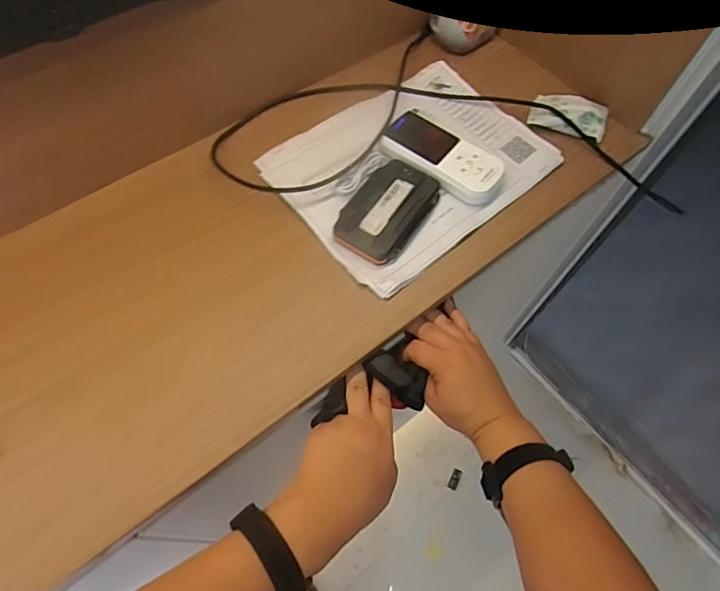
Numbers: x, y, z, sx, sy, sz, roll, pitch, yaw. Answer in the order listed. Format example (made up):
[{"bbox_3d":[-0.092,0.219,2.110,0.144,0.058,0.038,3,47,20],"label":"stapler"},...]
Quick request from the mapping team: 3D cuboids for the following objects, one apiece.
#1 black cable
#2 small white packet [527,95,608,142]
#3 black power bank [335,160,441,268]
[{"bbox_3d":[0.107,-0.243,0.604,0.542,0.034,0.300,3,63,-1],"label":"black cable"},{"bbox_3d":[0.262,-0.226,0.608,0.090,0.023,0.051,19,63,7],"label":"small white packet"},{"bbox_3d":[0.029,-0.092,0.528,0.076,0.018,0.122,30,65,12],"label":"black power bank"}]

